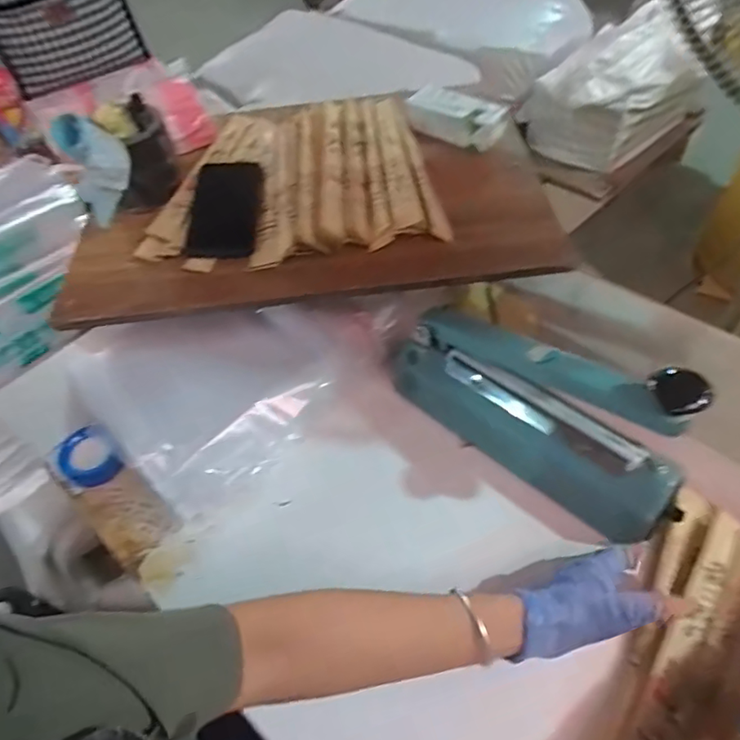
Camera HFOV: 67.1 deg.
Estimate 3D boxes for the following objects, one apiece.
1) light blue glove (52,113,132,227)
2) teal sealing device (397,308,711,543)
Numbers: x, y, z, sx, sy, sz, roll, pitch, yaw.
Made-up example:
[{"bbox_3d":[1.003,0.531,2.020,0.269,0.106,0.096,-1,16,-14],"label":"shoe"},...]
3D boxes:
[{"bbox_3d":[-0.301,-0.220,0.631,0.065,0.119,0.048,-28,54,-15],"label":"light blue glove"},{"bbox_3d":[0.154,0.028,0.547,0.304,0.183,0.066,32,61,27],"label":"teal sealing device"}]

